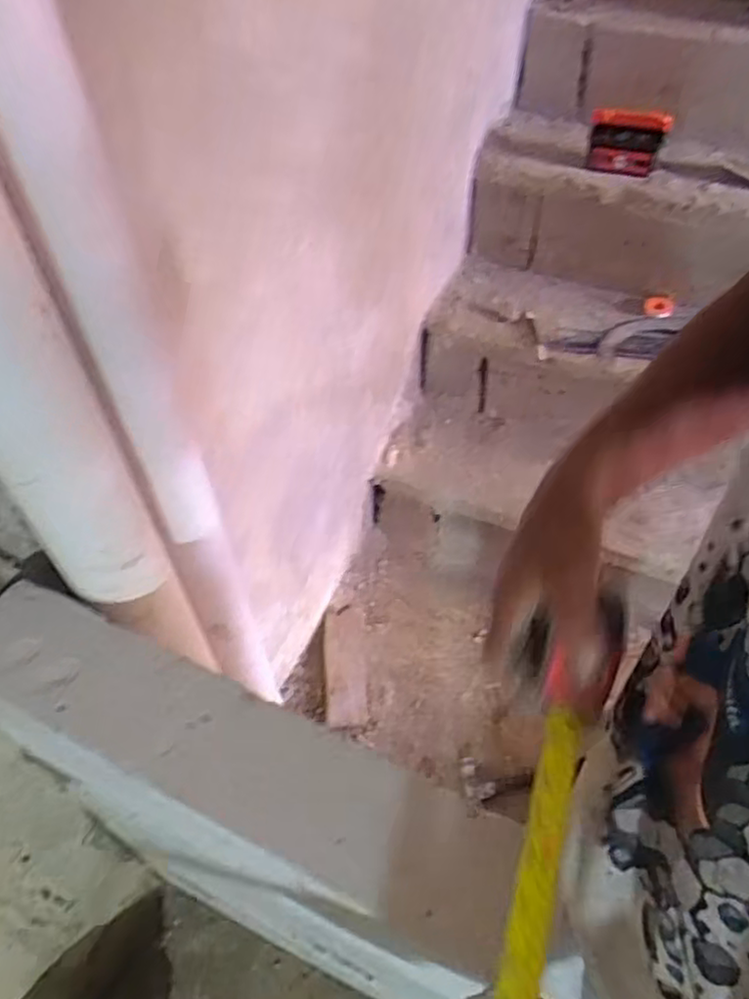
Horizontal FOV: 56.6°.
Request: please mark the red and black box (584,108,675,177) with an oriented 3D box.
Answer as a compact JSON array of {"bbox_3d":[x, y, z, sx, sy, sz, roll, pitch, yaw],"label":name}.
[{"bbox_3d":[0.481,-0.678,1.321,0.144,0.105,0.033,5,26,-1],"label":"red and black box"}]

